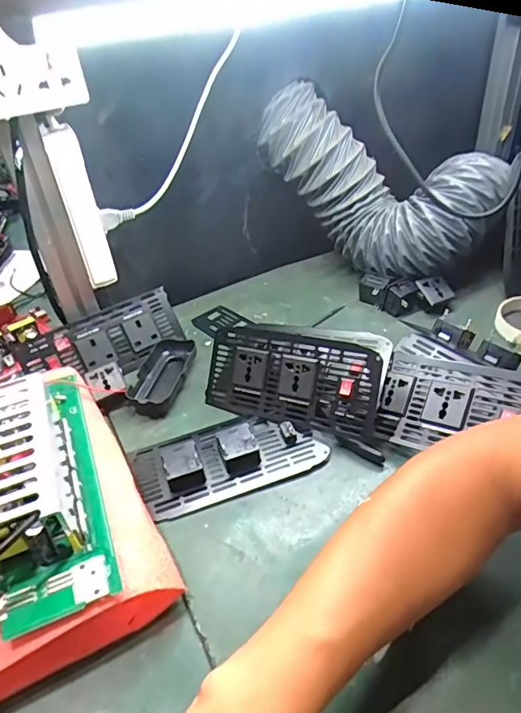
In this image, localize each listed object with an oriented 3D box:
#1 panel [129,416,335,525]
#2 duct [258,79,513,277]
[{"bbox_3d":[-0.033,0.094,0.489,0.178,0.028,0.093,-15,40,-12],"label":"panel"},{"bbox_3d":[0.150,-0.230,0.680,0.318,0.164,0.127,30,46,3],"label":"duct"}]

